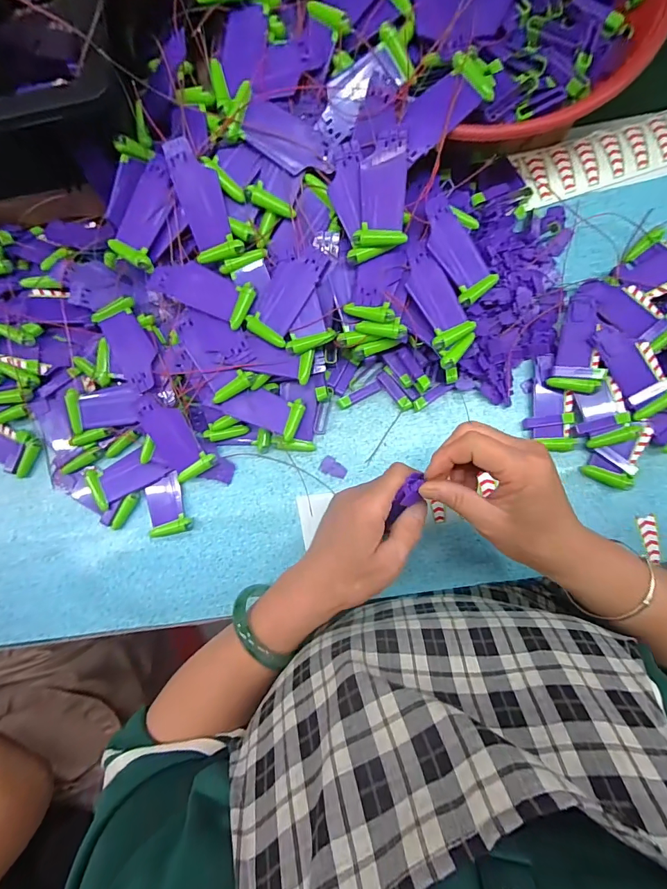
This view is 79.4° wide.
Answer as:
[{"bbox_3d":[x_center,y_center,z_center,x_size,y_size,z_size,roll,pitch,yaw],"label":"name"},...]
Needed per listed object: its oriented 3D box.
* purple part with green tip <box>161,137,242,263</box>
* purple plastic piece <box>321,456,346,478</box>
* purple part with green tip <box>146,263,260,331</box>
[{"bbox_3d":[-0.110,-0.202,0.334,0.039,0.009,0.089,-19,113,2],"label":"purple part with green tip"},{"bbox_3d":[0.001,0.023,0.398,0.026,0.004,0.017,22,87,5],"label":"purple plastic piece"},{"bbox_3d":[-0.114,-0.137,0.356,0.086,0.018,0.038,25,87,5],"label":"purple part with green tip"}]

